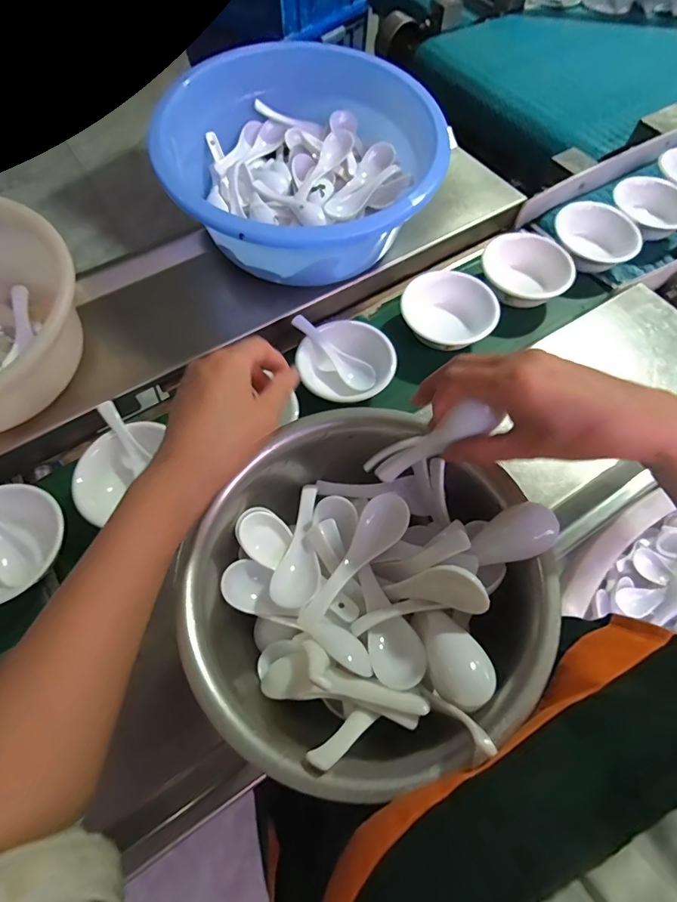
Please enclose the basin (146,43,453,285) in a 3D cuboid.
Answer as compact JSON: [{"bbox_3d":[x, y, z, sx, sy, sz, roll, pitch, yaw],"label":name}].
[{"bbox_3d":[-0.057,-0.342,0.522,0.279,0.125,0.311,33,66,17],"label":"basin"}]

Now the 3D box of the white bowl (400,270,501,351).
[{"bbox_3d":[0.137,-0.172,0.528,0.115,0.041,0.097,19,62,10],"label":"white bowl"}]

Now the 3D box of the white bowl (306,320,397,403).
[{"bbox_3d":[0.014,-0.103,0.501,0.101,0.045,0.089,-3,61,-1],"label":"white bowl"}]

